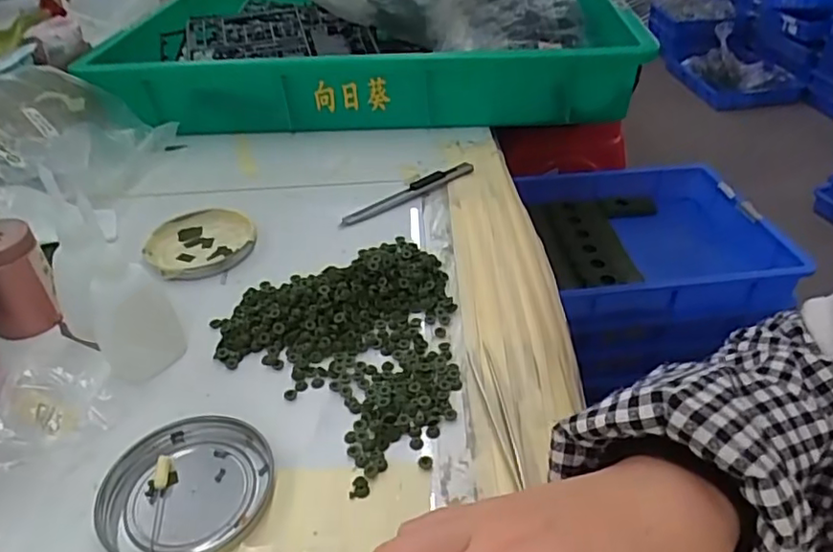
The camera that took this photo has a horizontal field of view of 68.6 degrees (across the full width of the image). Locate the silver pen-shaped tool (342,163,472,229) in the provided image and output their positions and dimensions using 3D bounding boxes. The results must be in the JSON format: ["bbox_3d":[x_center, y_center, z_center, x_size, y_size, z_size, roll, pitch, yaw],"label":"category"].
[{"bbox_3d":[-0.005,-0.070,0.504,0.132,0.012,0.015,-25,43,-27],"label":"silver pen-shaped tool"}]

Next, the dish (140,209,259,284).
[{"bbox_3d":[-0.163,-0.025,0.459,0.078,0.010,0.077,-2,37,1],"label":"dish"}]

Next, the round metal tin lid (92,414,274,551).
[{"bbox_3d":[-0.110,0.101,0.292,0.075,0.008,0.076,-2,37,1],"label":"round metal tin lid"}]

